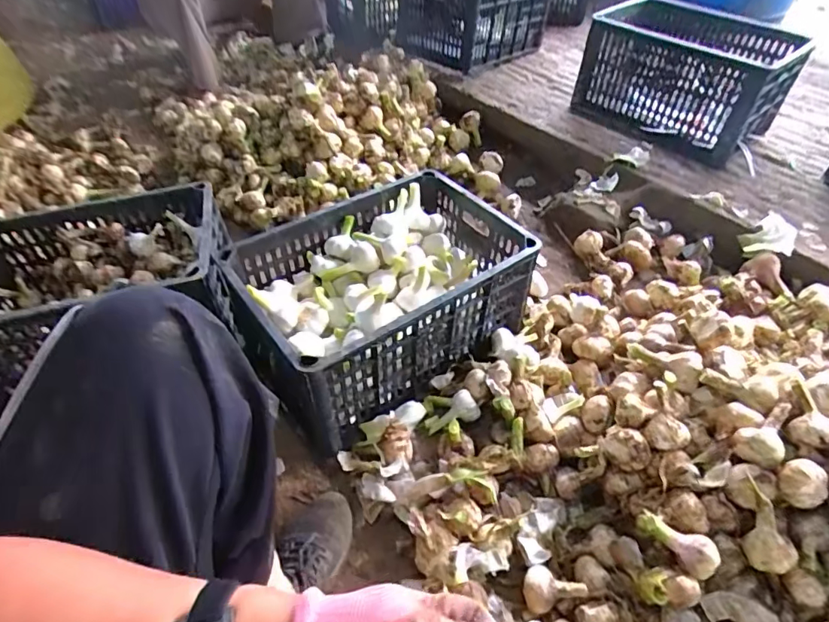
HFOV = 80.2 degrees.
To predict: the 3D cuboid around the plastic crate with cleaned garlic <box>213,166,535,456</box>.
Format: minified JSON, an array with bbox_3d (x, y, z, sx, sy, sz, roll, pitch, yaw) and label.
[{"bbox_3d":[-0.042,-0.033,0.835,0.459,0.223,0.300,-27,53,-21],"label":"plastic crate with cleaned garlic"}]

